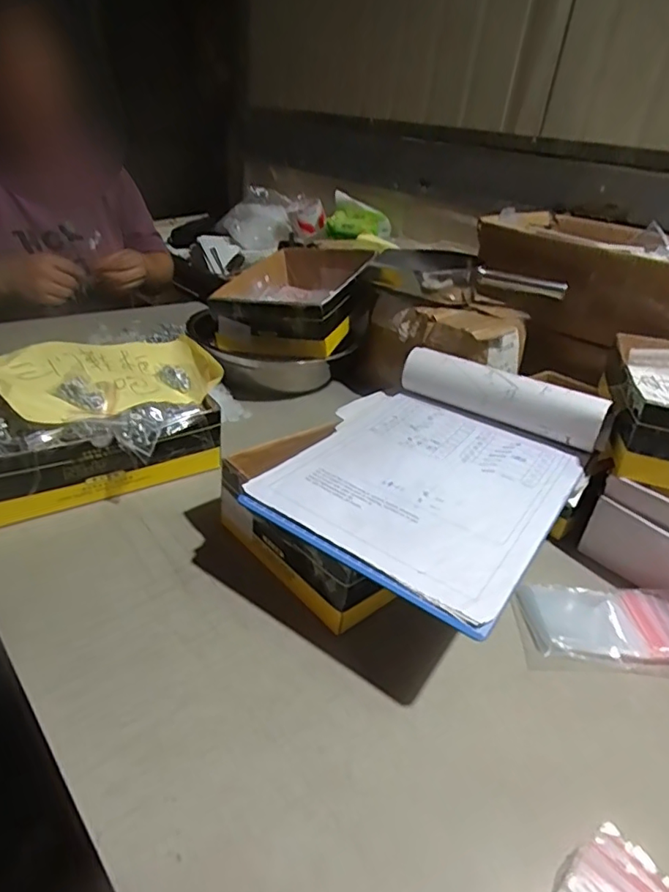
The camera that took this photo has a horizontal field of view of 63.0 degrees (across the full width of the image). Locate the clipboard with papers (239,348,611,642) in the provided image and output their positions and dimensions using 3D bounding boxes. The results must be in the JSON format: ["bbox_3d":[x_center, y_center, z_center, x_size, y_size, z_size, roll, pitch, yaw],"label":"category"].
[{"bbox_3d":[0.085,0.004,0.481,0.232,0.052,0.296,24,36,26],"label":"clipboard with papers"}]

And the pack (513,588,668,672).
[{"bbox_3d":[0.228,0.145,0.447,0.155,0.019,0.077,4,32,-5],"label":"pack"}]

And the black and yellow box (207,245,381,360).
[{"bbox_3d":[-0.059,-0.220,0.812,0.188,0.088,0.254,11,32,7],"label":"black and yellow box"}]

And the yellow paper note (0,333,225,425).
[{"bbox_3d":[-0.224,-0.072,0.559,0.140,0.040,0.217,30,39,33],"label":"yellow paper note"}]

